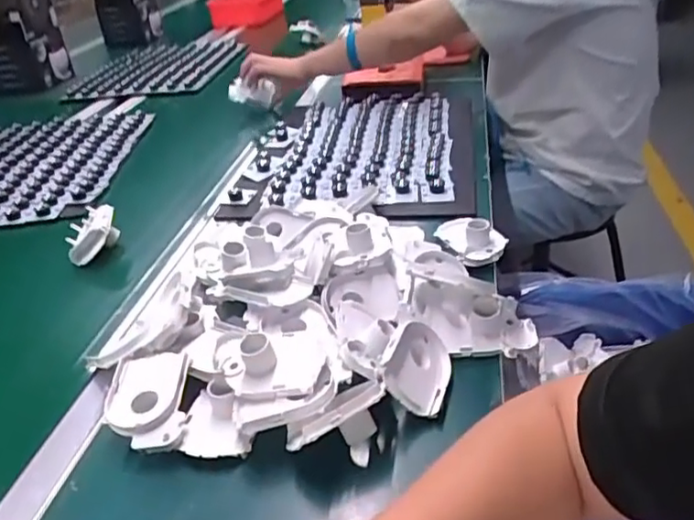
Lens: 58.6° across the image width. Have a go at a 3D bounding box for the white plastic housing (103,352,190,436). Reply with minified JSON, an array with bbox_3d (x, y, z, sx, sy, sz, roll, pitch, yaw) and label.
[{"bbox_3d":[-0.176,0.118,0.546,0.066,0.030,0.090,-4,31,4],"label":"white plastic housing"}]

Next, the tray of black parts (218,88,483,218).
[{"bbox_3d":[0.024,-0.193,1.035,0.361,0.056,0.452,0,32,10],"label":"tray of black parts"}]

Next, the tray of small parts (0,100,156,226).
[{"bbox_3d":[-0.557,-0.186,1.105,0.349,0.020,0.487,-3,31,5],"label":"tray of small parts"}]

